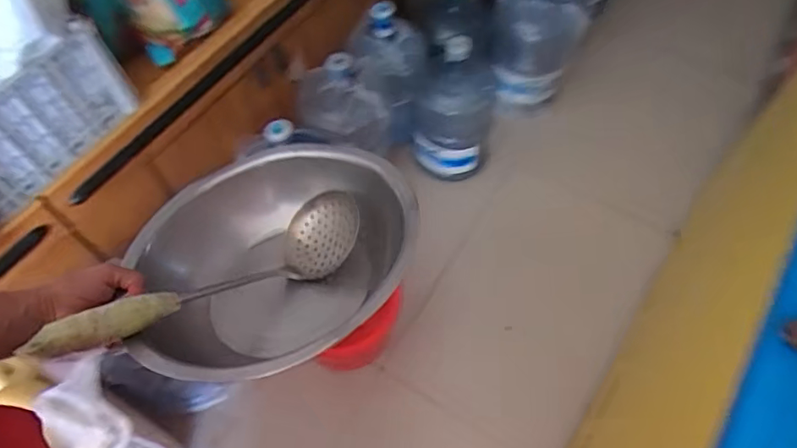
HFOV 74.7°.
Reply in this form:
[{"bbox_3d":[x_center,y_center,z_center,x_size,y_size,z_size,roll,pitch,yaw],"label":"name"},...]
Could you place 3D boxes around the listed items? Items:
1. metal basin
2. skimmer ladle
[{"bbox_3d":[-0.122,0.034,0.565,0.267,0.118,0.293,-1,58,1],"label":"metal basin"},{"bbox_3d":[-0.179,0.054,0.540,0.337,0.063,0.081,-25,57,-40],"label":"skimmer ladle"}]

